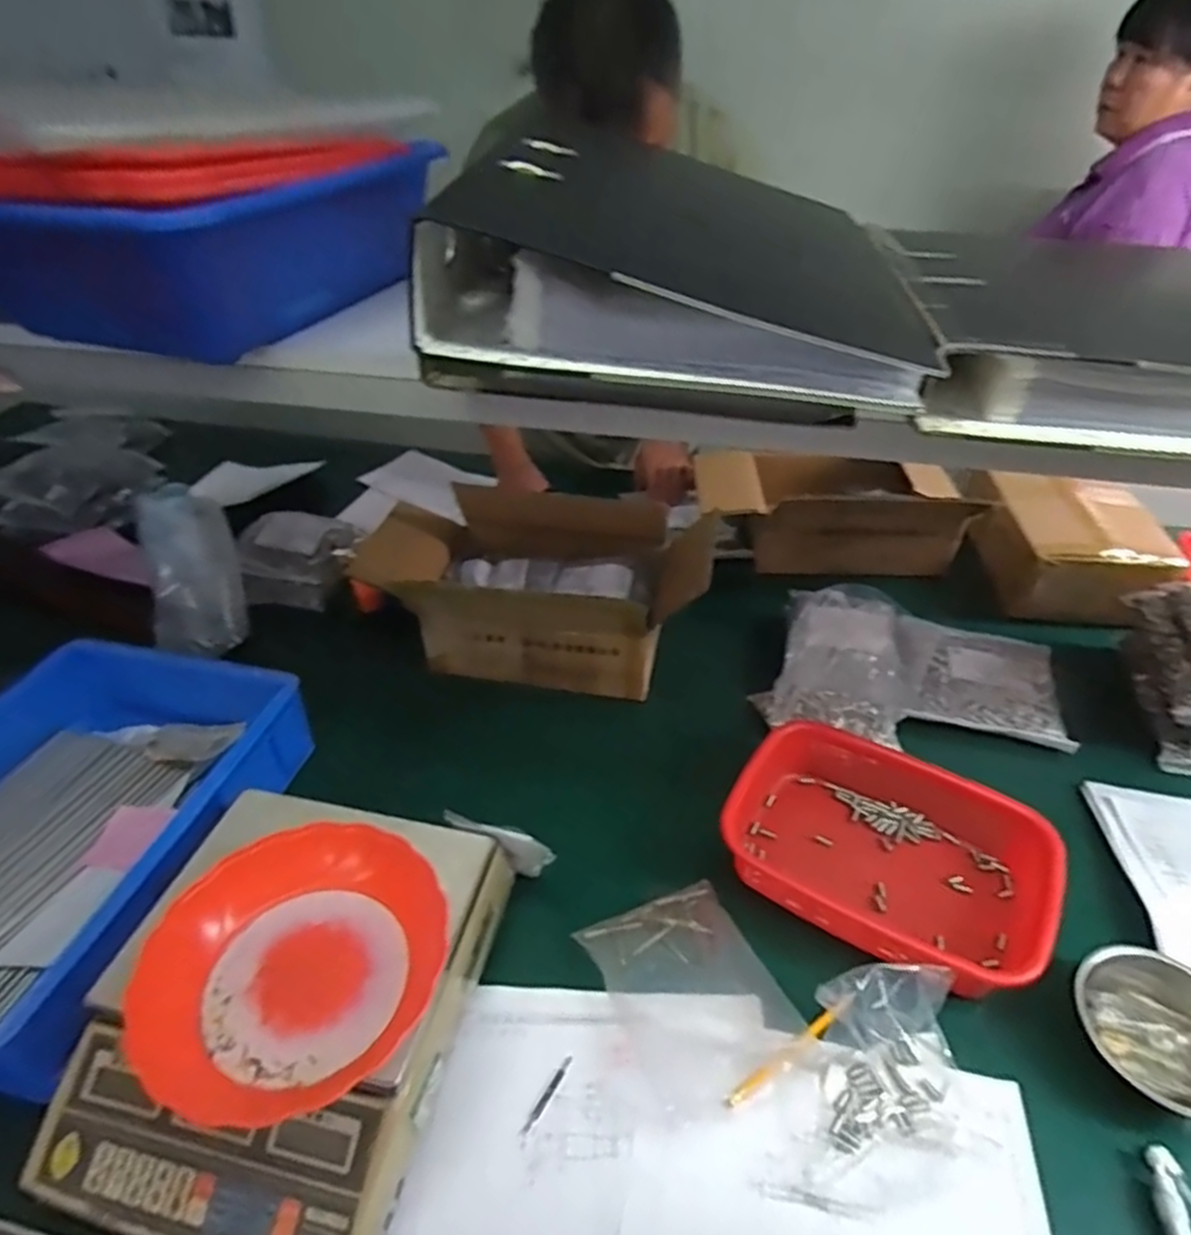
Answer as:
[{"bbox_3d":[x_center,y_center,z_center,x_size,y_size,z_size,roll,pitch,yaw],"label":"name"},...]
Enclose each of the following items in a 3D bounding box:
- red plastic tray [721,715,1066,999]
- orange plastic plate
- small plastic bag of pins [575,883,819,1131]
[{"bbox_3d":[0.295,0.223,0.747,0.290,0.070,0.226,22,44,25],"label":"red plastic tray"},{"bbox_3d":[-0.222,0.261,0.562,0.208,0.072,0.203,0,39,0],"label":"orange plastic plate"},{"bbox_3d":[0.080,0.335,0.656,0.151,0.011,0.181,-18,42,-21],"label":"small plastic bag of pins"}]

